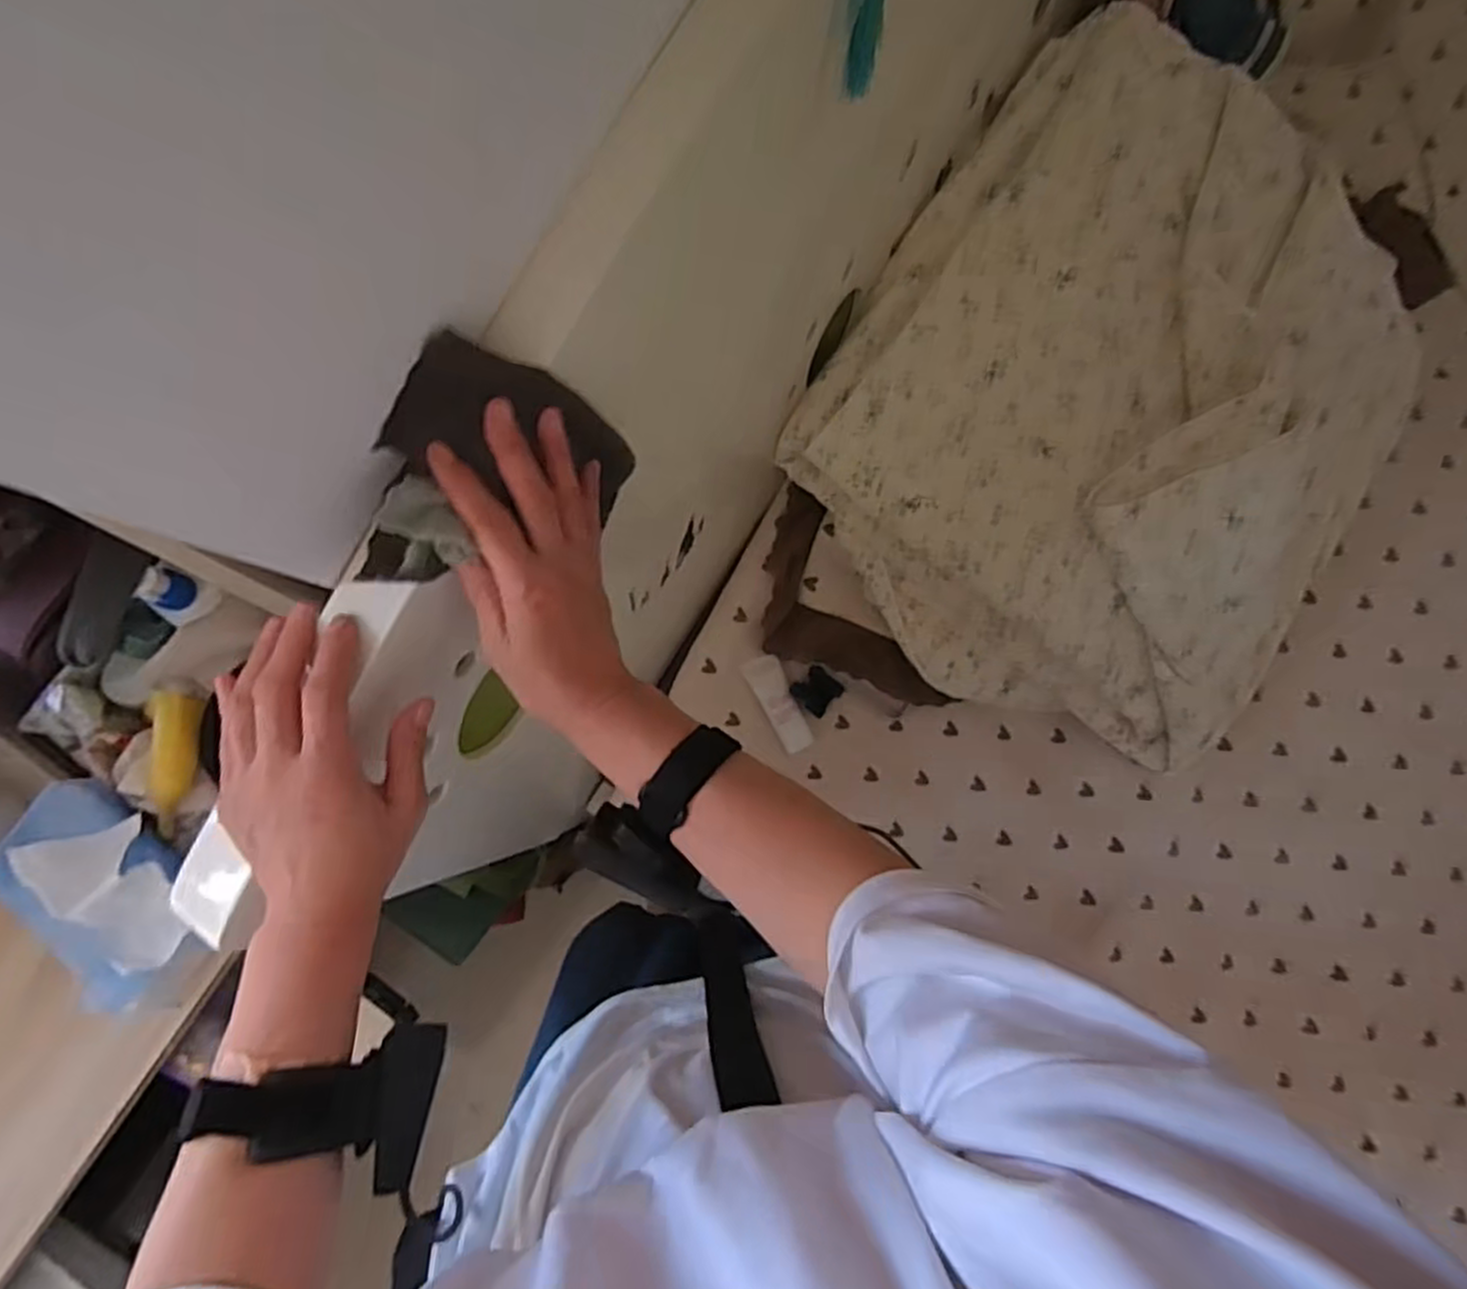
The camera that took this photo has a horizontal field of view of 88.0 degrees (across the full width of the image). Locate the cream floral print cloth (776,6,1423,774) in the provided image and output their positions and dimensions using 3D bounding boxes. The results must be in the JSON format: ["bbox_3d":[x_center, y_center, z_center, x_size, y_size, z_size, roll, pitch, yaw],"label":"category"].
[{"bbox_3d":[0.378,-0.218,0.728,0.533,0.133,0.590,34,86,5],"label":"cream floral print cloth"}]

